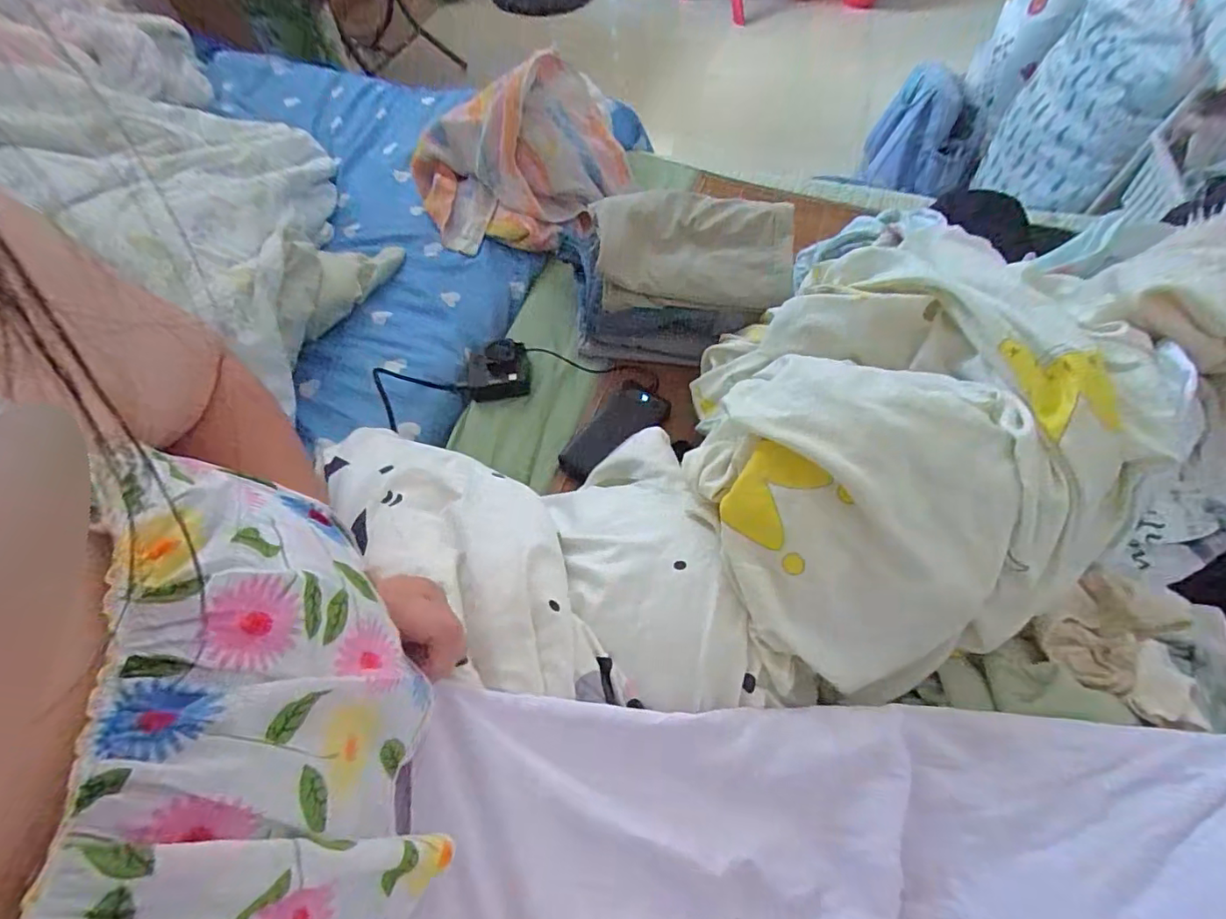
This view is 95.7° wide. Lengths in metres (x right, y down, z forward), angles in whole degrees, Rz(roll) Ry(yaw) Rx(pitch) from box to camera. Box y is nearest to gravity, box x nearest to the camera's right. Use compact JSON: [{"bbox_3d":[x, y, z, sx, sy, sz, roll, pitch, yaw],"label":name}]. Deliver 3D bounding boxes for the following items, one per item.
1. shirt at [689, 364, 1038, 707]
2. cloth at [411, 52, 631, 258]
[{"bbox_3d":[0.182,0.041,0.431,0.226,0.127,0.231,9,60,7],"label":"shirt"},{"bbox_3d":[-0.144,-0.476,0.873,0.326,0.160,0.316,-12,60,-6],"label":"cloth"}]

